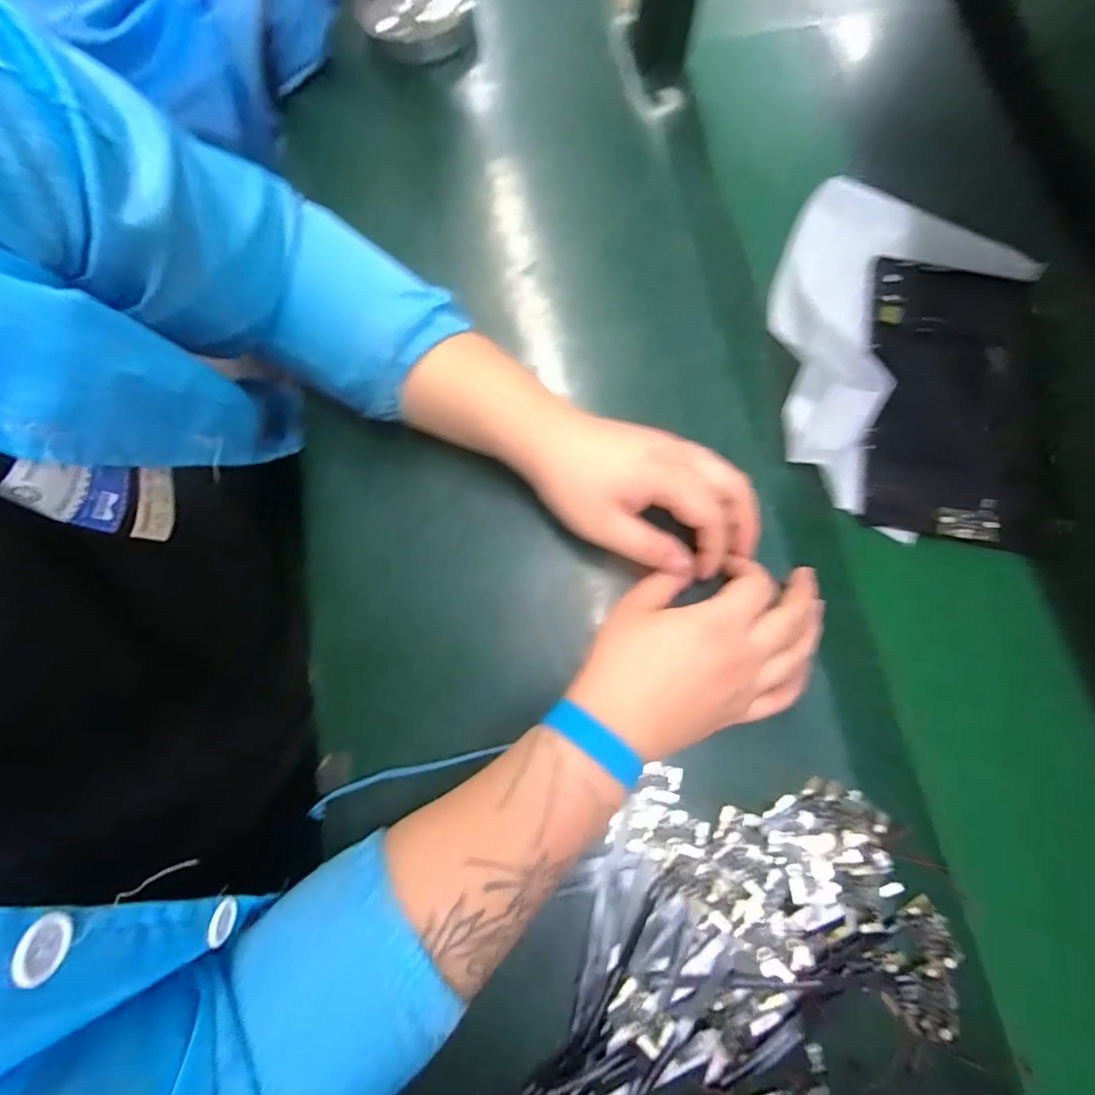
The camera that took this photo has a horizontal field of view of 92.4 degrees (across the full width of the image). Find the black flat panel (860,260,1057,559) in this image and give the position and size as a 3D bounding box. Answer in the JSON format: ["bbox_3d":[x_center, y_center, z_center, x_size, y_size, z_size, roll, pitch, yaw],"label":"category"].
[{"bbox_3d":[0.319,-0.119,0.412,0.126,0.015,0.237,11,74,5],"label":"black flat panel"}]

